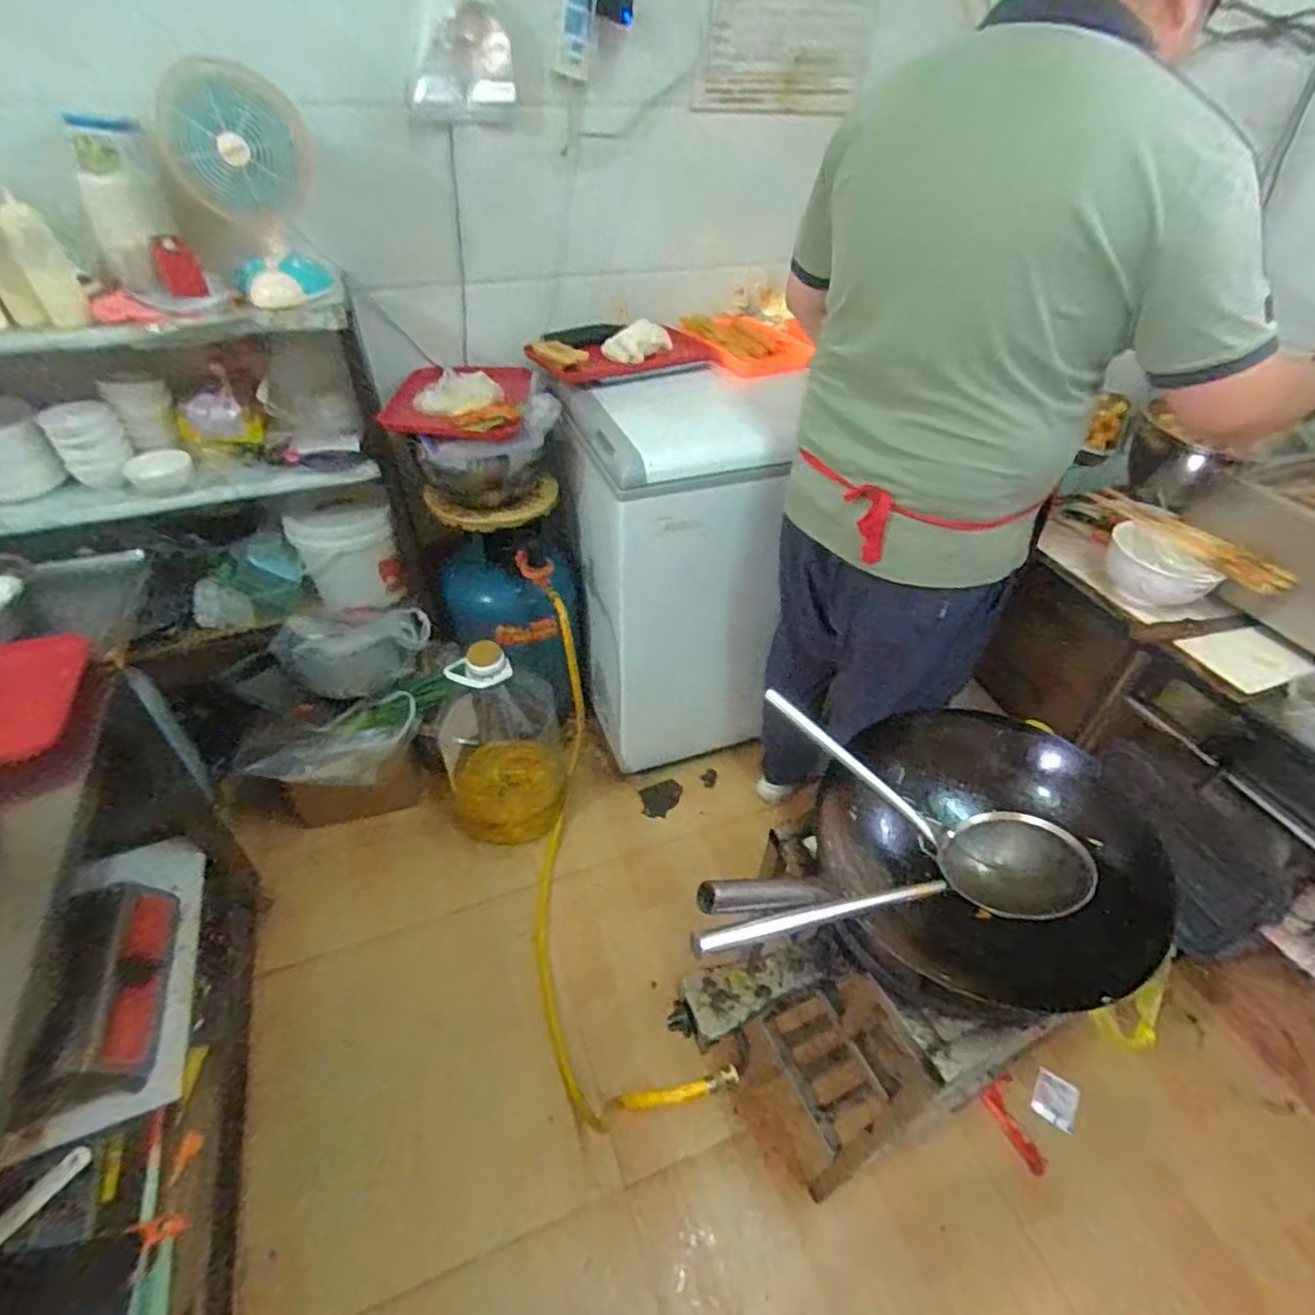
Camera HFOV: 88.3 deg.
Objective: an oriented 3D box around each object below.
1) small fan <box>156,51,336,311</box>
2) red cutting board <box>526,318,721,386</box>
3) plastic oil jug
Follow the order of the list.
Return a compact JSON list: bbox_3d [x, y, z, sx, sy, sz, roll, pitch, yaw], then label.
[{"bbox_3d":[-0.638,-0.739,1.069,0.200,0.290,0.163,-19,46,-22],"label":"small fan"},{"bbox_3d":[-0.078,-0.675,1.461,0.391,0.036,0.176,-13,67,-19],"label":"red cutting board"},{"bbox_3d":[-0.345,0.194,1.518,0.263,0.521,0.217,-15,45,-18],"label":"plastic oil jug"}]

